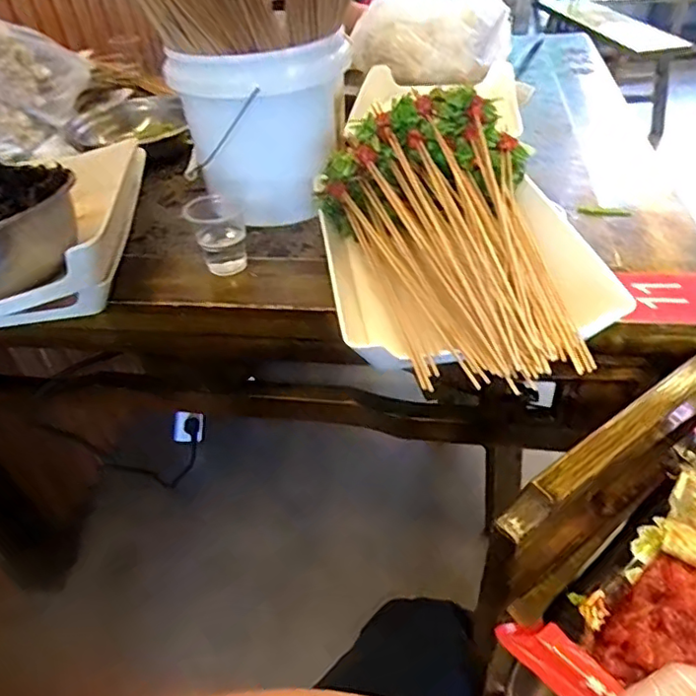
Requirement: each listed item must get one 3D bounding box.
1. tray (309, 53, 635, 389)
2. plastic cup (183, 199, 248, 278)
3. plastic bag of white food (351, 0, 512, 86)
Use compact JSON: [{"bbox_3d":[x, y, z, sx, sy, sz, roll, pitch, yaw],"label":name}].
[{"bbox_3d":[0.099,-0.119,0.557,0.239,0.141,0.333,-8,40,-2],"label":"tray"},{"bbox_3d":[-0.159,-0.138,0.725,0.067,0.078,0.070,-3,40,3],"label":"plastic cup"},{"bbox_3d":[0.162,-0.611,1.144,0.306,0.116,0.304,2,41,9],"label":"plastic bag of white food"}]

